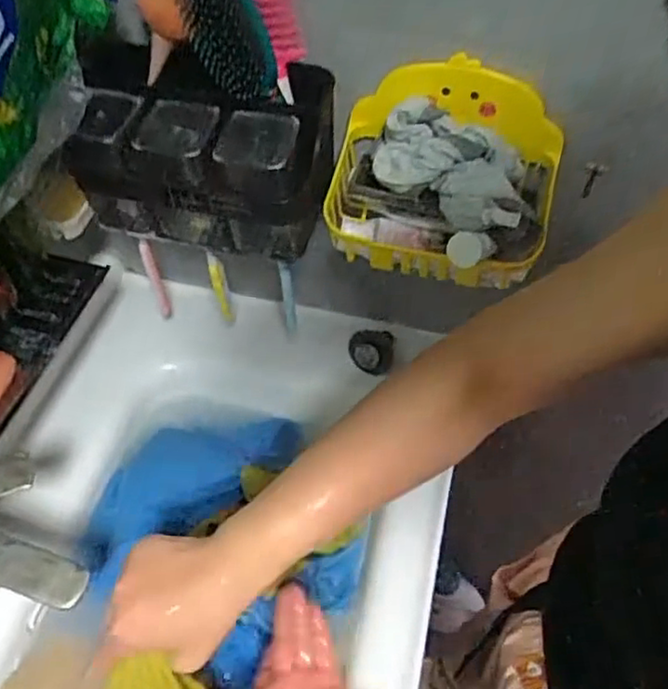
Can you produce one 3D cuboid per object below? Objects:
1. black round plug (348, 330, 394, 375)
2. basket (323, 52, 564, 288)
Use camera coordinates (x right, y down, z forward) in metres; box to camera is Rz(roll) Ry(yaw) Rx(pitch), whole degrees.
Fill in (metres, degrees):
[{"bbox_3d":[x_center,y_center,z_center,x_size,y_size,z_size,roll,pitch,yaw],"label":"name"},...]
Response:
[{"bbox_3d":[0.044,0.009,0.777,0.051,0.012,0.050,-2,88,-6],"label":"black round plug"},{"bbox_3d":[0.091,-0.141,0.569,0.191,0.128,0.138,17,55,12],"label":"basket"}]

